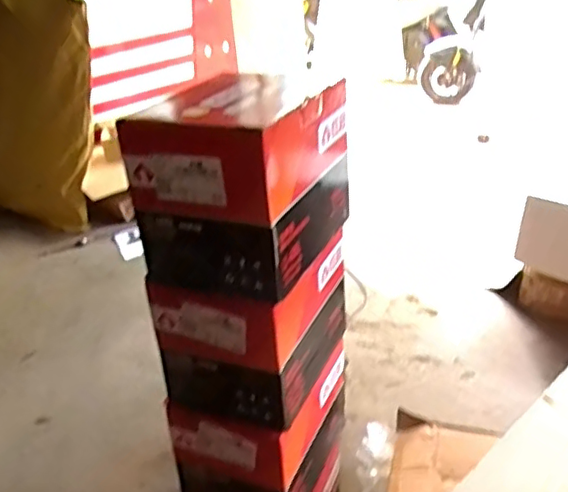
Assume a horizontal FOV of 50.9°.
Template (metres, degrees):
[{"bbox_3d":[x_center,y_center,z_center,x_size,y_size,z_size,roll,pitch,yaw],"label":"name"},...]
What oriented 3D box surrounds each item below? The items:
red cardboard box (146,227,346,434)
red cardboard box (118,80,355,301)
[{"bbox_3d":[-0.037,0.090,0.844,0.187,0.188,0.246,8,32,22],"label":"red cardboard box"},{"bbox_3d":[-0.042,-0.085,0.736,0.188,0.199,0.238,10,33,24],"label":"red cardboard box"}]

